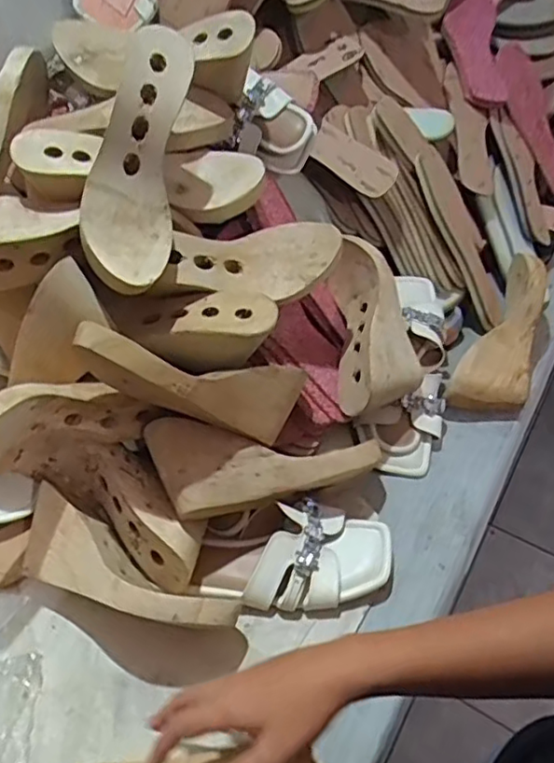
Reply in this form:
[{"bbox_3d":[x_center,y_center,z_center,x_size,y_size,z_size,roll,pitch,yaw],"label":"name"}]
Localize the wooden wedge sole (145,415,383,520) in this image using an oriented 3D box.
[{"bbox_3d":[-0.007,0.085,0.565,0.226,0.060,0.076,4,45,-14],"label":"wooden wedge sole"}]

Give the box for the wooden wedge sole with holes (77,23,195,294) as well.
[{"bbox_3d":[-0.125,-0.196,0.543,0.081,0.057,0.228,12,93,12],"label":"wooden wedge sole with holes"}]

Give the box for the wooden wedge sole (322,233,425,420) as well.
[{"bbox_3d":[0.107,-0.063,0.666,0.092,0.072,0.208,-4,64,-2],"label":"wooden wedge sole"}]

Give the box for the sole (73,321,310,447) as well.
[{"bbox_3d":[-0.070,0.005,0.535,0.221,0.073,0.066,17,35,-37],"label":"sole"}]

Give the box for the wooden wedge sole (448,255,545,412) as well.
[{"bbox_3d":[0.283,-0.050,0.739,0.080,0.074,0.236,22,63,20],"label":"wooden wedge sole"}]

